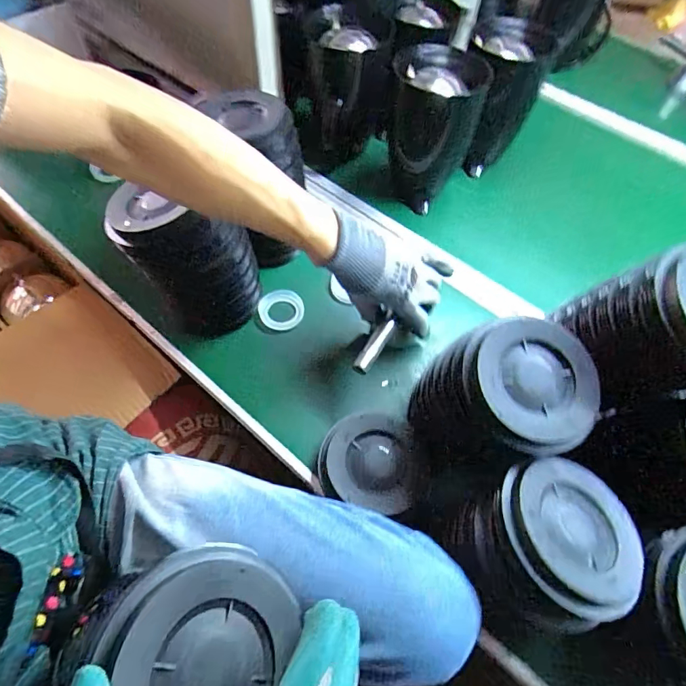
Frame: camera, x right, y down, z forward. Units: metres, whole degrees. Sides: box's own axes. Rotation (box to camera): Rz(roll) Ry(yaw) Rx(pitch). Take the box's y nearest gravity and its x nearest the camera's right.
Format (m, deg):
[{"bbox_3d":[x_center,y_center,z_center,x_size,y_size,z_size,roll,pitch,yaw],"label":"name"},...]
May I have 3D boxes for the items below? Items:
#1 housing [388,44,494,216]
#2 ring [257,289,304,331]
[{"bbox_3d":[0.131,-0.317,0.693,0.123,0.216,0.106,10,57,2],"label":"housing"},{"bbox_3d":[-0.081,-0.045,0.589,0.058,0.011,0.059,2,57,-3],"label":"ring"}]

